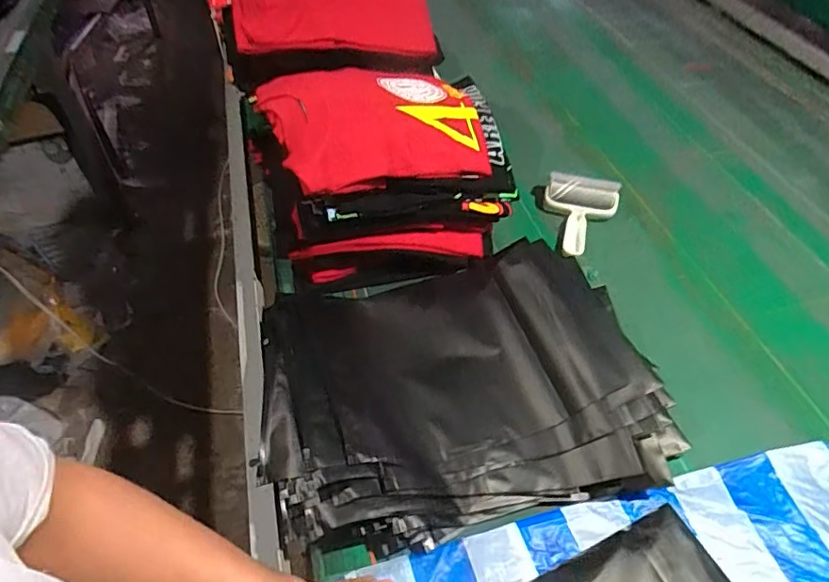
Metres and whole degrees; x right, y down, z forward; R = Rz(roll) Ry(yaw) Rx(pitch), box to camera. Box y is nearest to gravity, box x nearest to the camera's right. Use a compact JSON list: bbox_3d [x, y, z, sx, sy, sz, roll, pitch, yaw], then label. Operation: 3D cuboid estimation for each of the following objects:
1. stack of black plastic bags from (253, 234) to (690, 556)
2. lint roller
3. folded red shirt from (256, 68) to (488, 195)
[{"bbox_3d":[0.044,0.100,0.654,0.444,0.082,0.344,-10,48,-7],"label":"stack of black plastic bags"},{"bbox_3d":[0.258,-0.117,0.861,0.118,0.055,0.153,13,50,14],"label":"lint roller"},{"bbox_3d":[-0.053,-0.225,0.716,0.269,0.074,0.213,-19,50,-14],"label":"folded red shirt"}]

